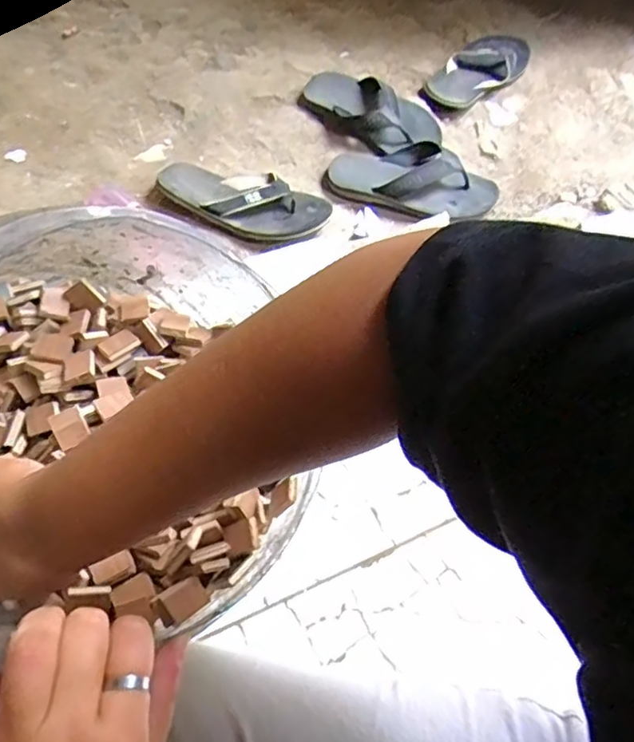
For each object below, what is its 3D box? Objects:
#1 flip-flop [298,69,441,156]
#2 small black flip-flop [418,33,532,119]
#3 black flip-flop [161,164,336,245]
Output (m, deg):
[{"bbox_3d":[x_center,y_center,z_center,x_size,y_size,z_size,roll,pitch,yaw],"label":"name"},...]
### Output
[{"bbox_3d":[0.088,-0.444,1.027,0.258,0.050,0.114,35,63,19],"label":"flip-flop"},{"bbox_3d":[0.296,-0.554,1.117,0.116,0.044,0.290,35,60,19],"label":"small black flip-flop"},{"bbox_3d":[-0.115,-0.259,0.921,0.264,0.041,0.124,13,56,5],"label":"black flip-flop"}]

